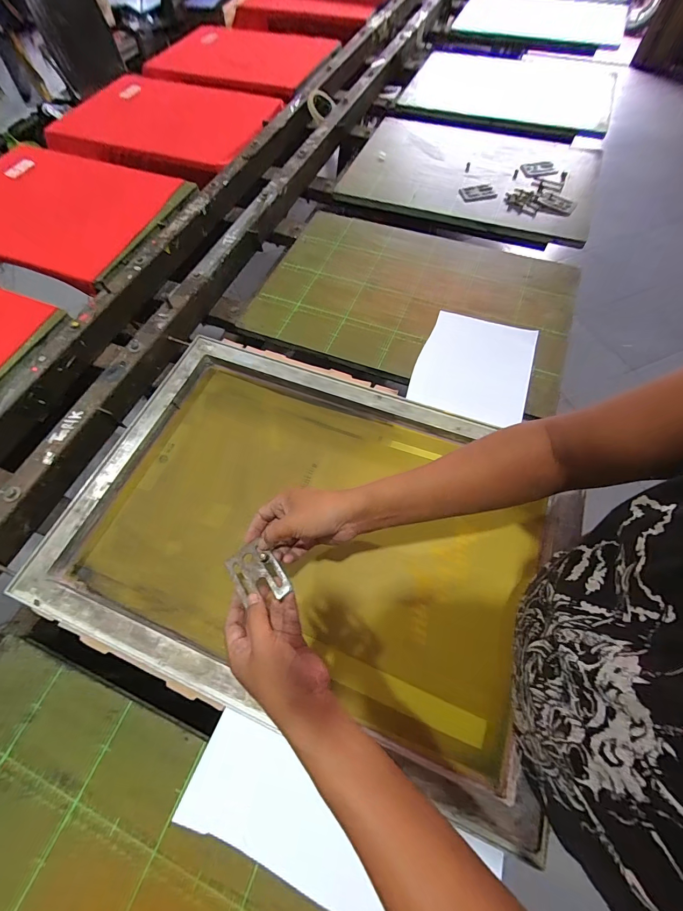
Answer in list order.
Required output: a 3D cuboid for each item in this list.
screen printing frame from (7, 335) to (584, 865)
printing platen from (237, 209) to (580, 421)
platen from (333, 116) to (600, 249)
[{"bbox_3d":[-0.042,0.087,0.517,0.644,0.036,0.465,19,64,10],"label":"screen printing frame"},{"bbox_3d":[0.149,-0.332,0.750,0.595,0.033,0.421,20,65,11],"label":"printing platen"},{"bbox_3d":[0.328,-0.725,0.935,0.616,0.034,0.396,16,64,9],"label":"platen"}]

